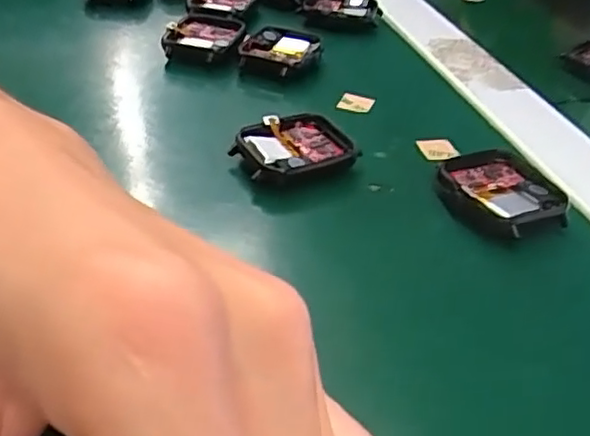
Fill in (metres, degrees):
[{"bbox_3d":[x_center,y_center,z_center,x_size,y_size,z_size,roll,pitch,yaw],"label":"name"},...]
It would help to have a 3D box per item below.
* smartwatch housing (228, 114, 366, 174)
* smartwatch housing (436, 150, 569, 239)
[{"bbox_3d":[0.001,-0.027,0.267,0.042,0.014,0.035,-22,45,-33],"label":"smartwatch housing"},{"bbox_3d":[0.079,-0.009,0.251,0.039,0.013,0.043,-15,41,-25],"label":"smartwatch housing"}]

